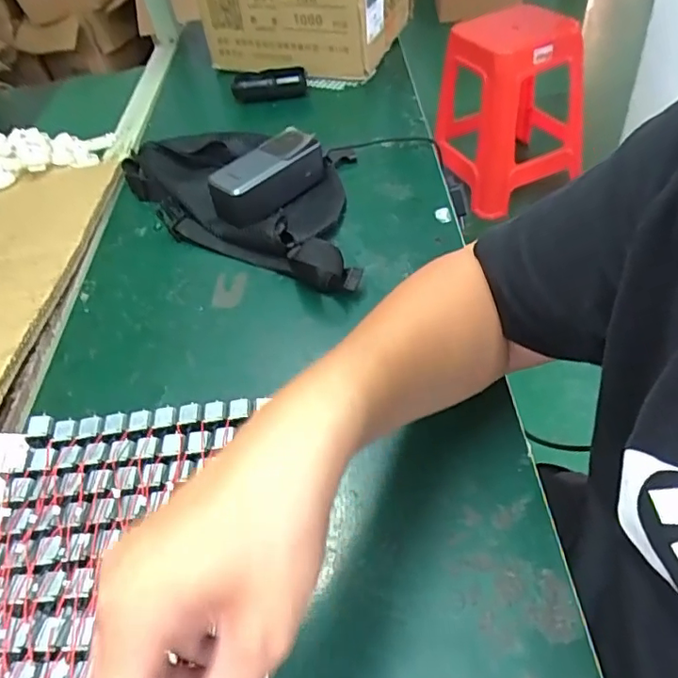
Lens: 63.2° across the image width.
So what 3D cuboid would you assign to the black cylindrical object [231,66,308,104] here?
[{"bbox_3d":[-0.104,-0.385,0.834,0.113,0.032,0.040,-3,48,3],"label":"black cylindrical object"}]

